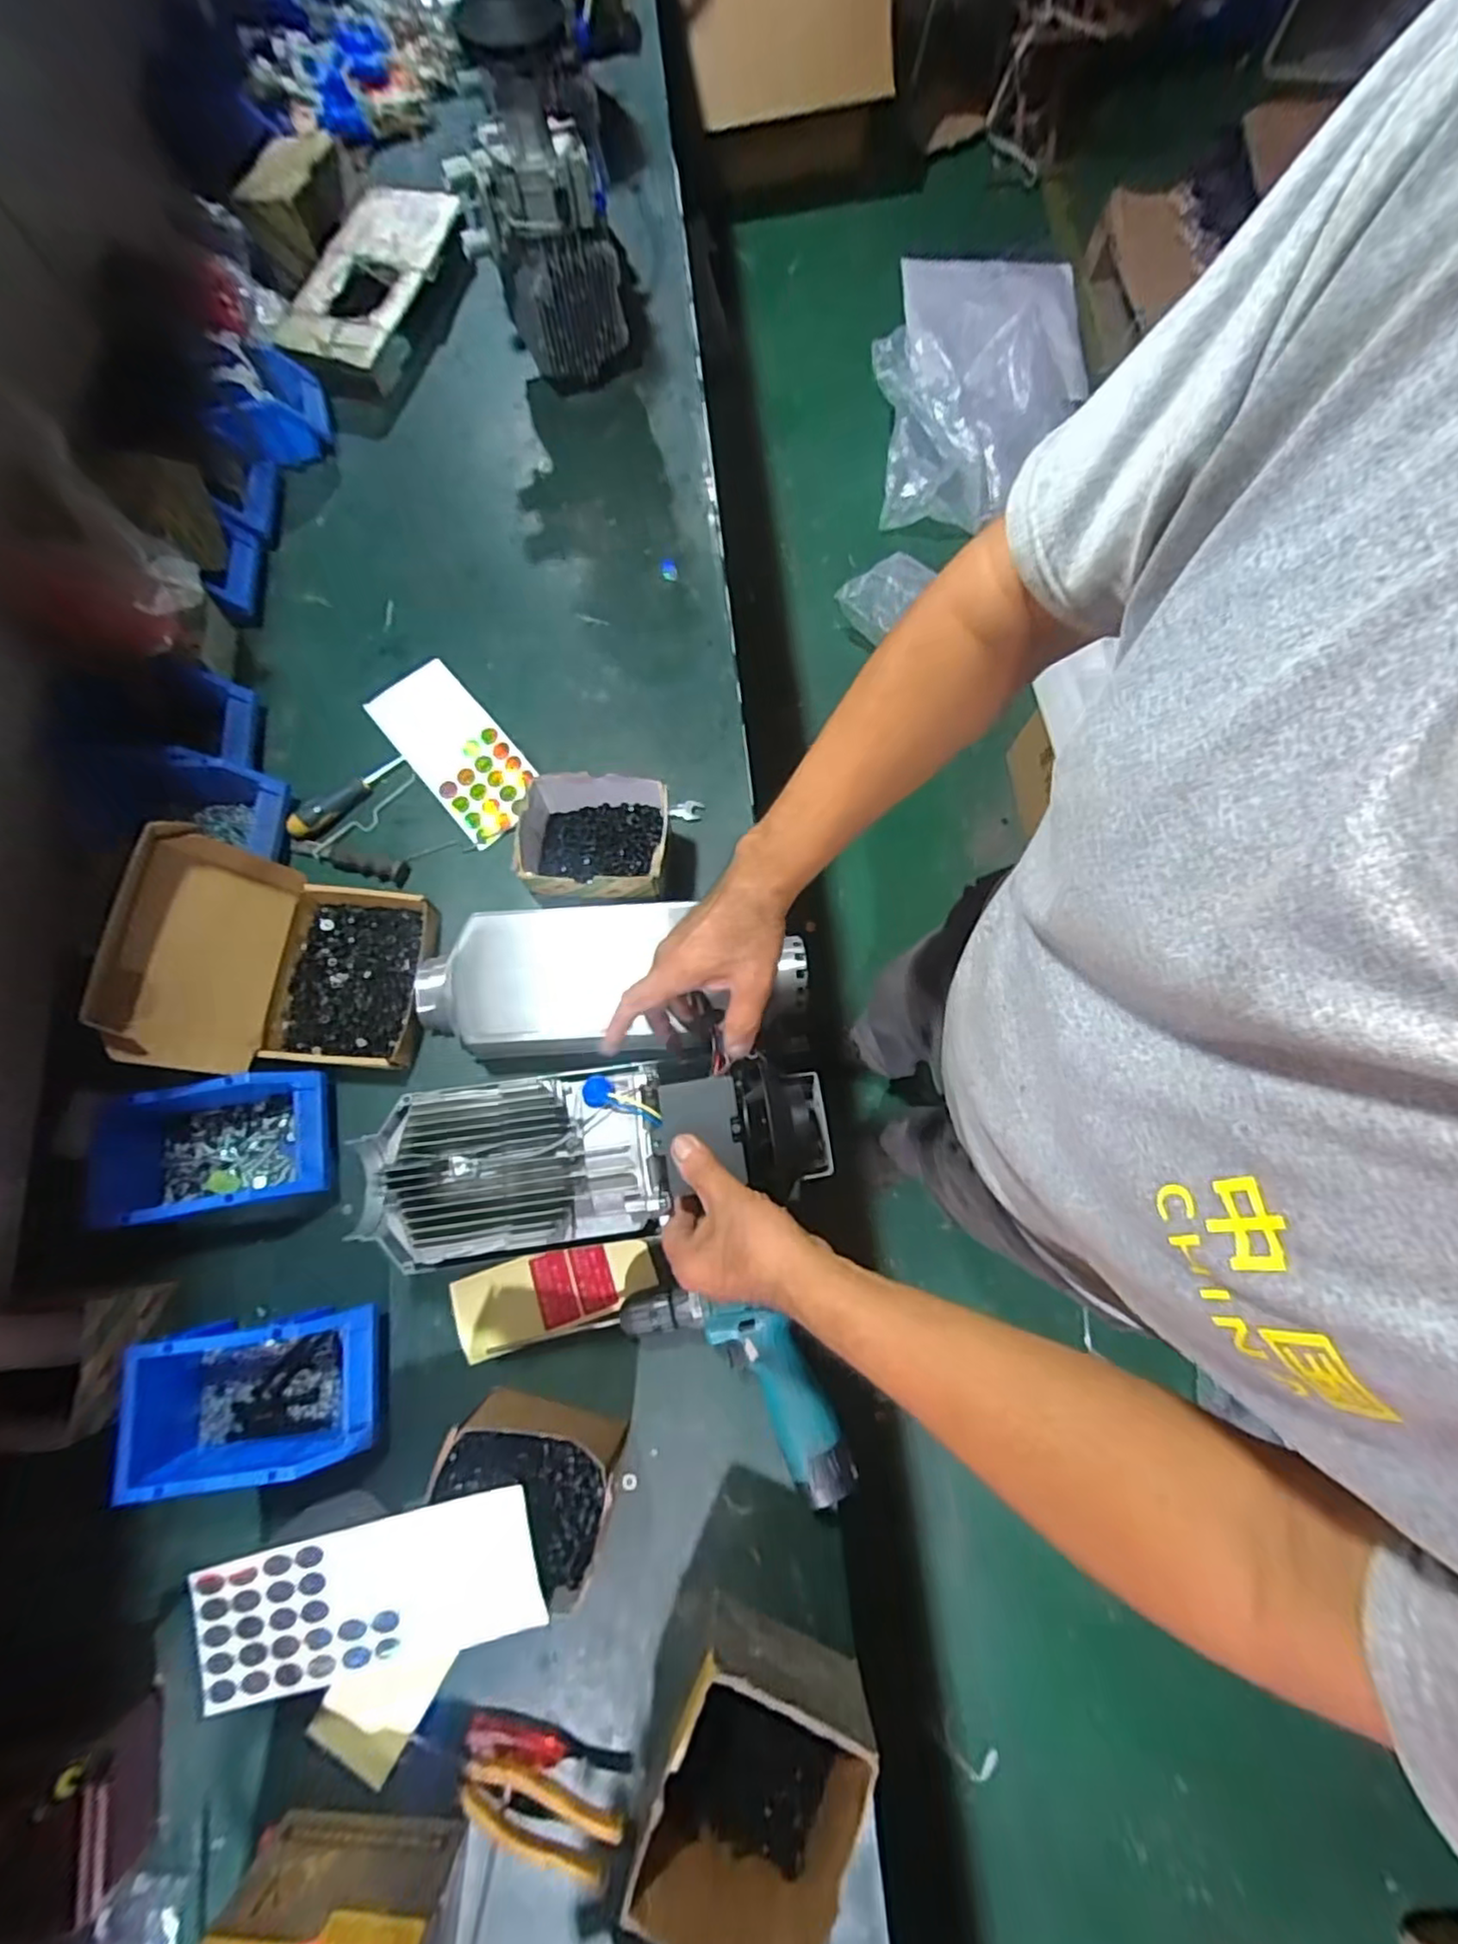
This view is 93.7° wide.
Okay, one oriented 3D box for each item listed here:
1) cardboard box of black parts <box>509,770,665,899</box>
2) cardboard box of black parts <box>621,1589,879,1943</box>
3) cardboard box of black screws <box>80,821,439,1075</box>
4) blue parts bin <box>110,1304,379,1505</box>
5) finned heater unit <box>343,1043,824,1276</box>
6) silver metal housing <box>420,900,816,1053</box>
[{"bbox_3d":[-0.135,-0.124,0.714,0.147,0.101,0.124,-2,75,1],"label":"cardboard box of black parts"},{"bbox_3d":[0.016,0.601,0.514,0.144,0.111,0.156,18,76,6],"label":"cardboard box of black parts"},{"bbox_3d":[-0.416,-0.003,0.646,0.203,0.150,0.202,5,75,2],"label":"cardboard box of black screws"},{"bbox_3d":[-0.408,0.363,0.589,0.195,0.074,0.117,-7,75,-1],"label":"blue parts bin"},{"bbox_3d":[-0.108,0.142,0.542,0.381,0.088,0.127,-8,75,-4],"label":"finned heater unit"},{"bbox_3d":[-0.130,0.010,0.693,0.372,0.079,0.143,-3,75,0],"label":"silver metal housing"}]

